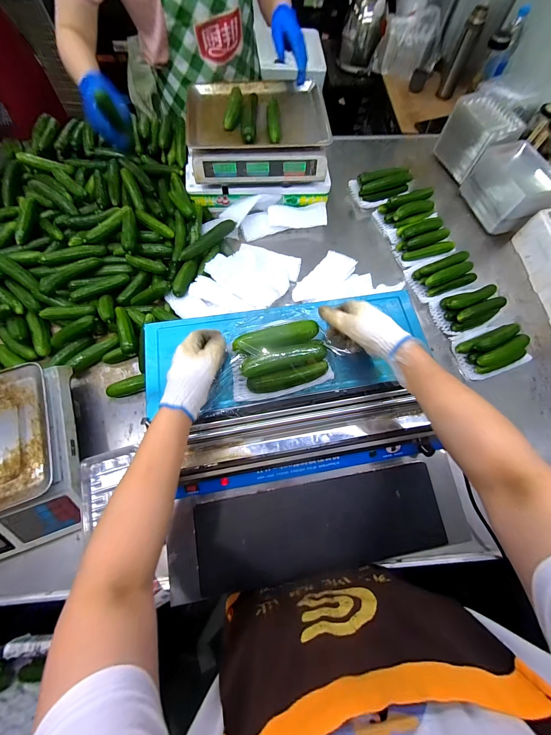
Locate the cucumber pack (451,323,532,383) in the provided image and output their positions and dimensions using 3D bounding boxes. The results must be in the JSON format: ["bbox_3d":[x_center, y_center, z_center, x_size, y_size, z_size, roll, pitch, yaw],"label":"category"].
[{"bbox_3d":[0.508,-0.041,0.648,0.157,0.065,0.108,-18,71,-8],"label":"cucumber pack"}]

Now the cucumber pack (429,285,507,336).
[{"bbox_3d":[0.481,-0.149,0.681,0.165,0.056,0.104,-18,71,-8],"label":"cucumber pack"}]

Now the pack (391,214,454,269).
[{"bbox_3d":[0.402,-0.346,0.758,0.155,0.063,0.118,-18,71,-8],"label":"pack"}]

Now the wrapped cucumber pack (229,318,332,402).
[{"bbox_3d":[0.006,-0.016,0.426,0.150,0.056,0.104,-11,71,-5],"label":"wrapped cucumber pack"}]

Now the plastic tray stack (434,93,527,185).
[{"bbox_3d":[0.611,-0.705,0.849,0.141,0.136,0.205,-17,71,-8],"label":"plastic tray stack"}]

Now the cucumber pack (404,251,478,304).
[{"bbox_3d":[0.430,-0.239,0.723,0.159,0.060,0.106,-20,72,-8],"label":"cucumber pack"}]

